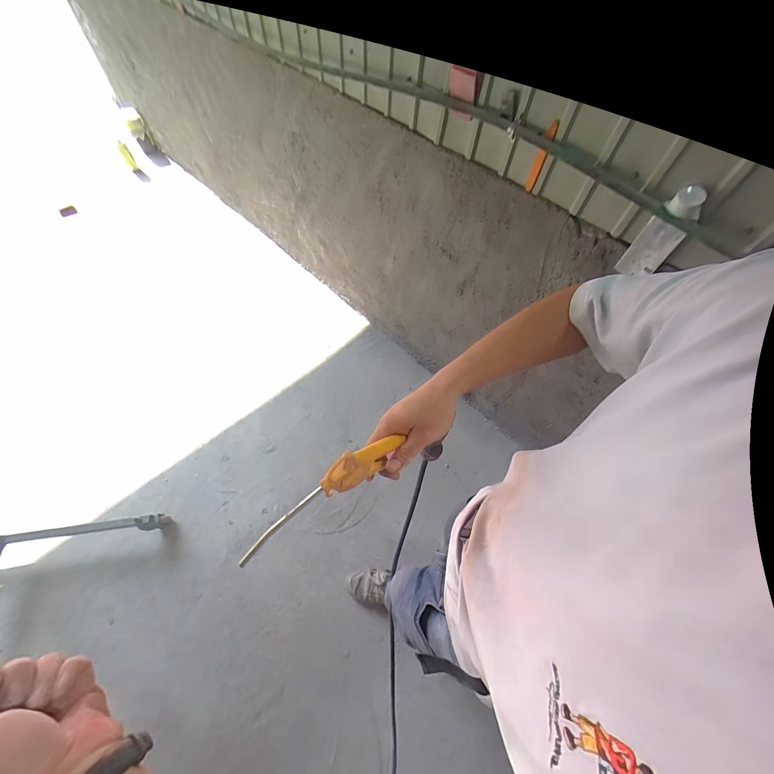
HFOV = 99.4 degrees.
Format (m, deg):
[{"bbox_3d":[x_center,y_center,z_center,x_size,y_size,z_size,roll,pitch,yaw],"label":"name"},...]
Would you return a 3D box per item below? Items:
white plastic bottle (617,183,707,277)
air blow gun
[{"bbox_3d":[0.635,-0.350,0.762,0.081,0.207,0.047,37,63,20],"label":"white plastic bottle"},{"bbox_3d":[-0.062,0.109,0.350,0.199,0.060,0.022,-32,63,-27],"label":"air blow gun"}]

